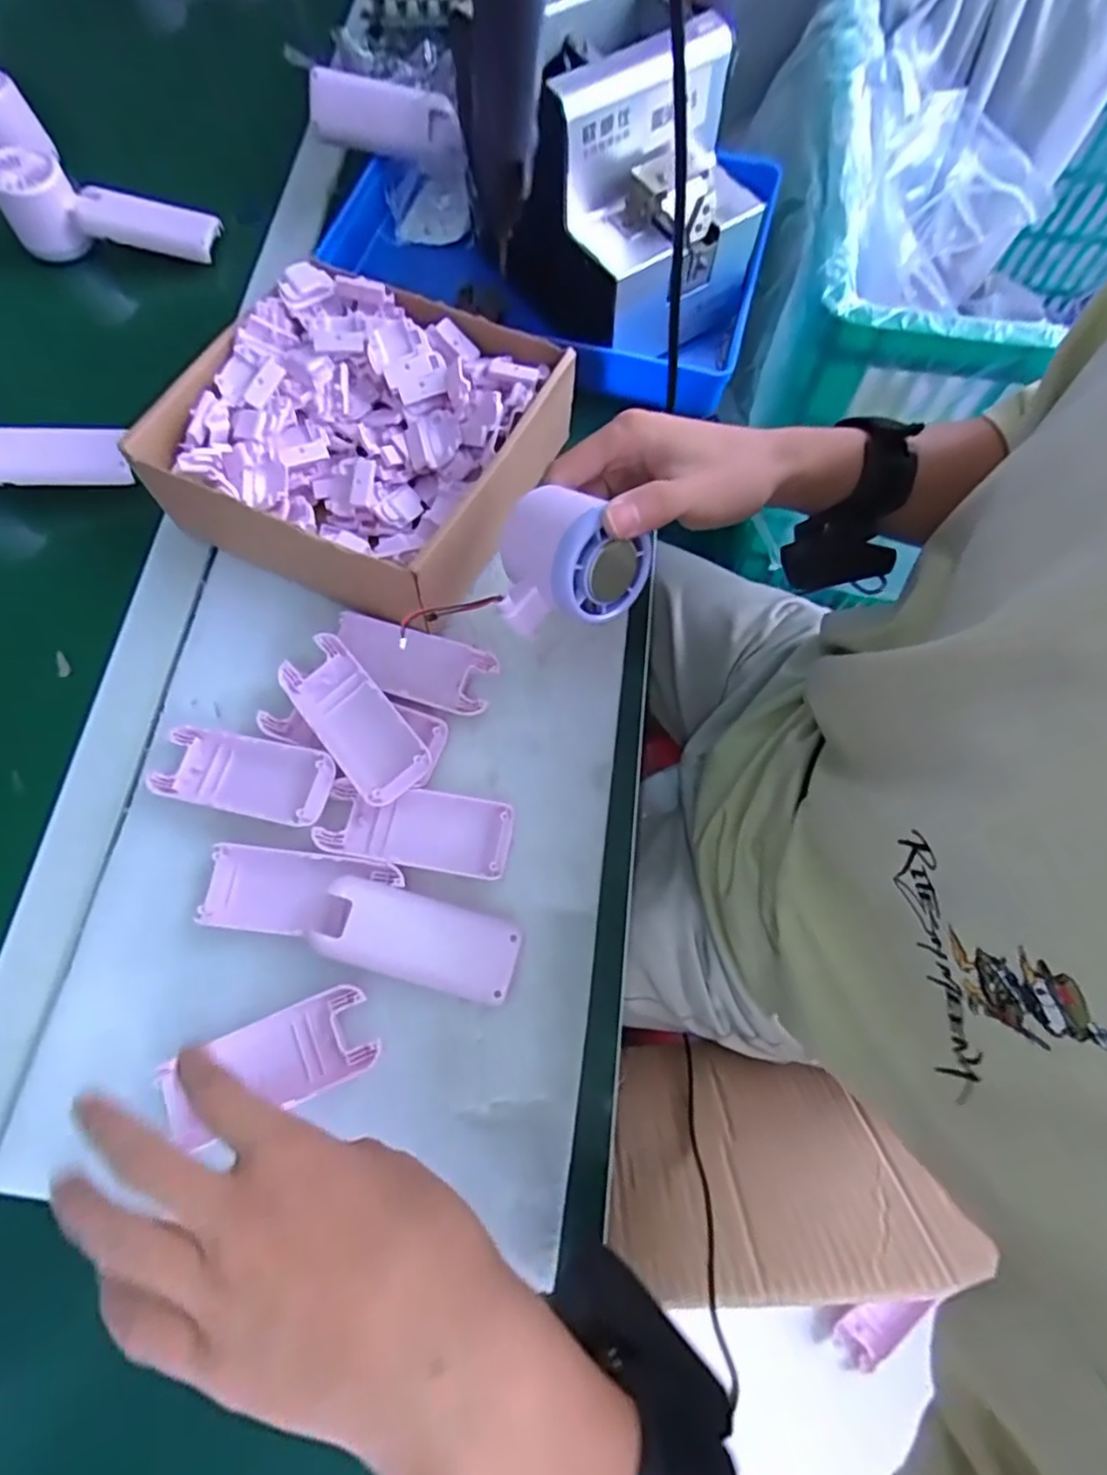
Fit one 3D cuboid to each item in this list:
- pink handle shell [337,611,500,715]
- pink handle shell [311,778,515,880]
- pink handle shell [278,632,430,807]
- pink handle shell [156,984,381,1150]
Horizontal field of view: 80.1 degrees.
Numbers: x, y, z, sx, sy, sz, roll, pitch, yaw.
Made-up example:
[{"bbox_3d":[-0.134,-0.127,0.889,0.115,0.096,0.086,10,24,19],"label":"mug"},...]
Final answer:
[{"bbox_3d":[-0.085,-0.043,0.399,0.099,0.015,0.045,15,72,6],"label":"pink handle shell"},{"bbox_3d":[-0.075,0.052,0.368,0.103,0.020,0.043,8,71,3],"label":"pink handle shell"},{"bbox_3d":[-0.112,-0.011,0.370,0.043,0.013,0.101,-44,69,0],"label":"pink handle shell"},{"bbox_3d":[-0.135,0.156,0.318,0.094,0.013,0.043,-22,72,-7],"label":"pink handle shell"}]

